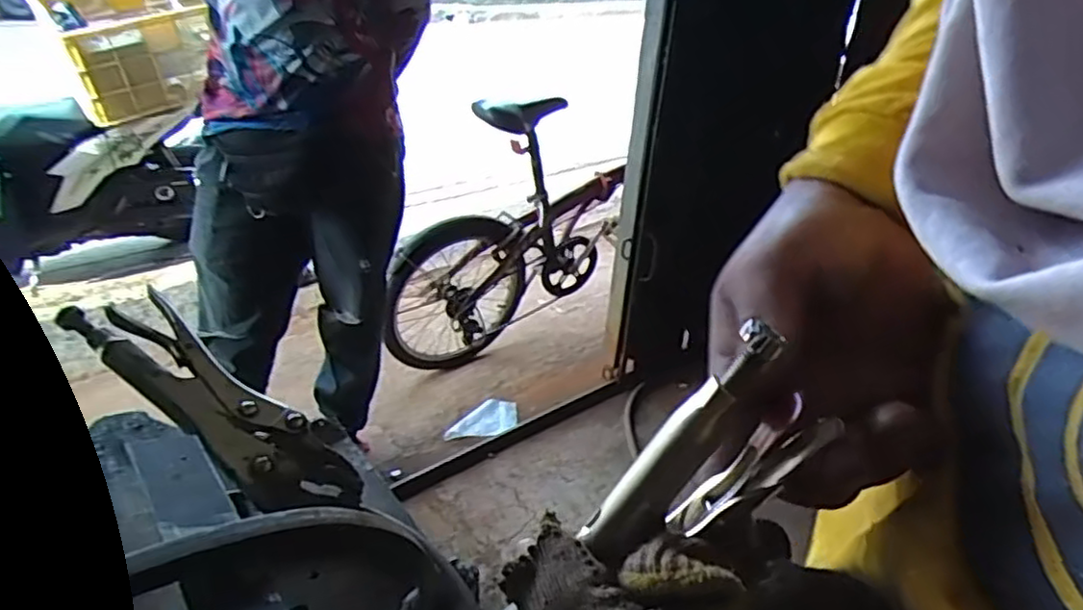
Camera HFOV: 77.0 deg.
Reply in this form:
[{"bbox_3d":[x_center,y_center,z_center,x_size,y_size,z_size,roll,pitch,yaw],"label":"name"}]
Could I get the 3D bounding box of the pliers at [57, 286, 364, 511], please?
[{"bbox_3d":[-0.170,0.050,0.353,0.170,0.016,0.050,35,35,5],"label":"pliers"}]

